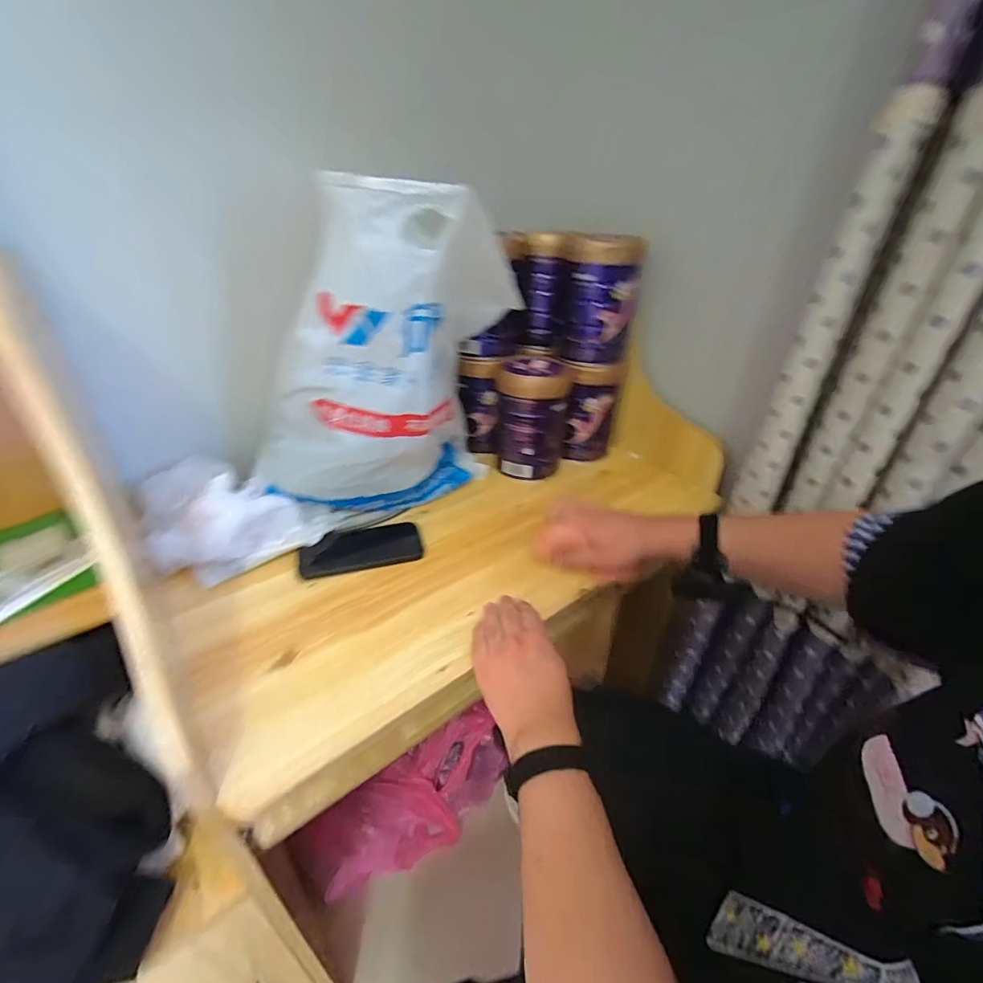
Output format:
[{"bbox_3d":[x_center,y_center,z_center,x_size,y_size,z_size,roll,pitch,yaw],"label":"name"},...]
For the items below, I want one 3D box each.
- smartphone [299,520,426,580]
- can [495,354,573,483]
[{"bbox_3d":[-0.185,0.081,0.651,0.167,0.015,0.089,-8,34,-20],"label":"smartphone"},{"bbox_3d":[0.076,-0.139,0.832,0.120,0.175,0.143,7,38,8],"label":"can"}]

